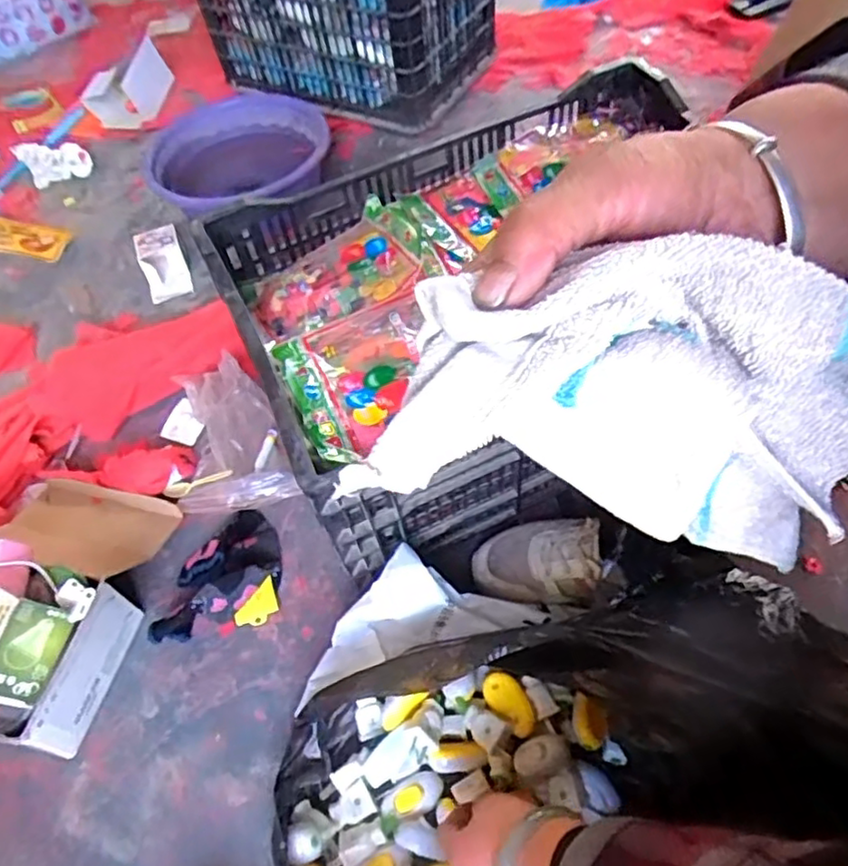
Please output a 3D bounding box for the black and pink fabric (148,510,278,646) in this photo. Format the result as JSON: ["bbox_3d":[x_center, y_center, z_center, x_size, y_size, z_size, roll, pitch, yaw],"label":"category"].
[{"bbox_3d":[-0.232,0.150,0.709,0.153,0.065,0.111,-30,58,-16],"label":"black and pink fabric"}]

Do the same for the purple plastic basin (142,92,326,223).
[{"bbox_3d":[-0.294,-0.416,1.058,0.287,0.121,0.308,-14,56,-4],"label":"purple plastic basin"}]

